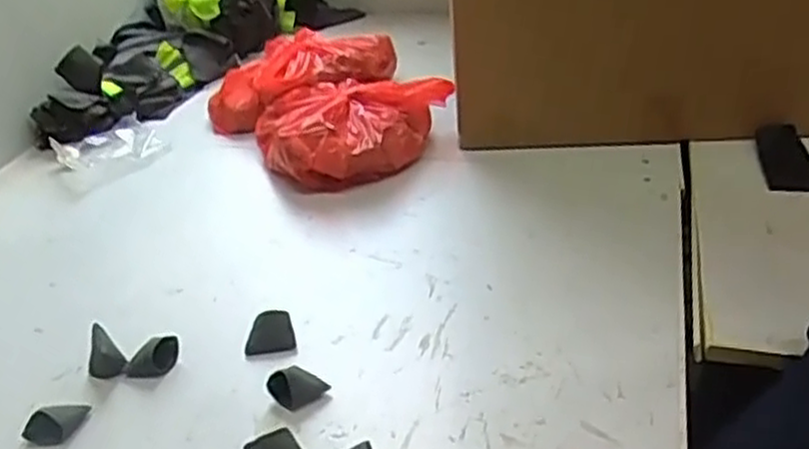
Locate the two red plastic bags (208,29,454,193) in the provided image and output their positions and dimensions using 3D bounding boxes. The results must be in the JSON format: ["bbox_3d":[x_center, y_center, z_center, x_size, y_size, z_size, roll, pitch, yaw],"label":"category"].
[{"bbox_3d":[-0.092,-0.167,1.013,0.268,0.080,0.338,-24,38,-28],"label":"two red plastic bags"}]

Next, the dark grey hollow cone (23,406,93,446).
[{"bbox_3d":[-0.277,0.152,0.606,0.028,0.024,0.045,6,34,16],"label":"dark grey hollow cone"}]

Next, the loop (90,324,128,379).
[{"bbox_3d":[-0.260,0.111,0.662,0.028,0.038,0.034,-24,37,-27],"label":"loop"}]

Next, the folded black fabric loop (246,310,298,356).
[{"bbox_3d":[-0.119,0.096,0.670,0.042,0.026,0.029,-12,33,-10],"label":"folded black fabric loop"}]

